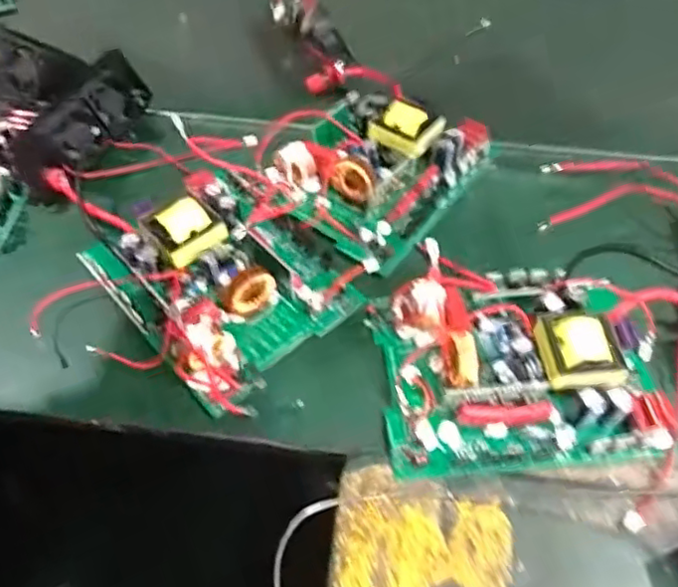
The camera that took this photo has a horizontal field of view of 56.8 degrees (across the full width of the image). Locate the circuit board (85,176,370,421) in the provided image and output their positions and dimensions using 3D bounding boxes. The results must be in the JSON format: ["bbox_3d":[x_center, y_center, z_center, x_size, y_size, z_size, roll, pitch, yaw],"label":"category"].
[{"bbox_3d":[-0.083,-0.017,0.427,0.136,0.037,0.168,-40,62,-22],"label":"circuit board"}]

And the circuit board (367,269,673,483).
[{"bbox_3d":[0.108,0.040,0.381,0.162,0.032,0.122,-6,55,-1],"label":"circuit board"}]

